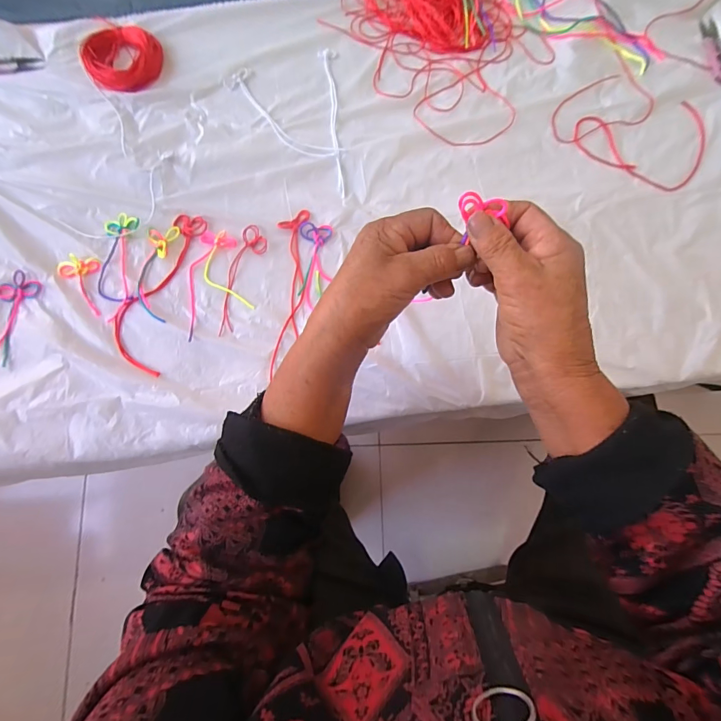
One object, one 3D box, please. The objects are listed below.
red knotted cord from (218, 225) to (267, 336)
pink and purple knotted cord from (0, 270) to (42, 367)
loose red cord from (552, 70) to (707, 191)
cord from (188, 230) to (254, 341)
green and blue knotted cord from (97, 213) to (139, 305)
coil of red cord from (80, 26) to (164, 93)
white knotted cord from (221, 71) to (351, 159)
[{"bbox_3d":[-0.137,-0.092,0.431,0.031,0.006,0.132,18,78,3],"label":"red knotted cord"},{"bbox_3d":[-0.387,-0.041,0.416,0.041,0.008,0.117,15,78,2],"label":"pink and purple knotted cord"},{"bbox_3d":[0.344,-0.296,0.483,0.184,0.006,0.133,30,81,3],"label":"loose red cord"},{"bbox_3d":[-0.158,-0.088,0.430,0.068,0.005,0.123,-5,78,-2],"label":"cord"},{"bbox_3d":[-0.271,-0.114,0.430,0.043,0.007,0.104,-3,78,-2],"label":"green and blue knotted cord"},{"bbox_3d":[-0.290,-0.371,0.468,0.084,0.025,0.091,0,78,-1],"label":"coil of red cord"},{"bbox_3d":[-0.097,-0.294,0.464,0.176,0.004,0.044,43,80,8],"label":"white knotted cord"}]

